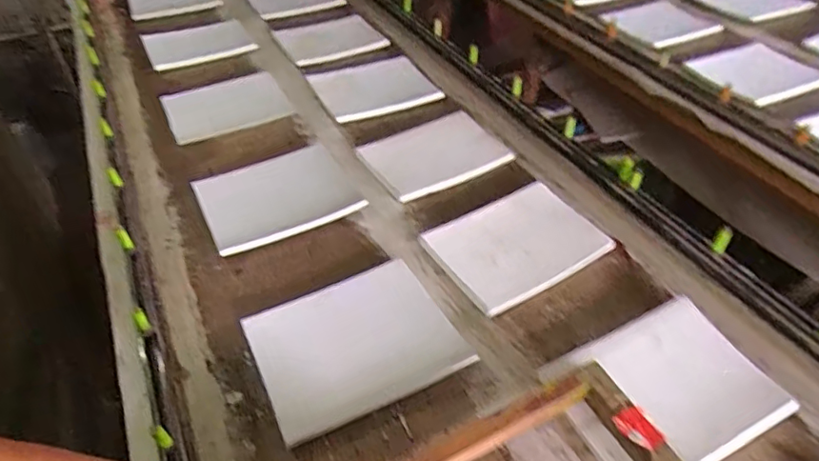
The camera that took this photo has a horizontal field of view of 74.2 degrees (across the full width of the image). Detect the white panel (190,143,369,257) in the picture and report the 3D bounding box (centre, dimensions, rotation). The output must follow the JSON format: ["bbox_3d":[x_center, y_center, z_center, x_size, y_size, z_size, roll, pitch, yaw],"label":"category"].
[{"bbox_3d":[-0.248,-0.067,1.018,0.265,0.028,0.222,-21,46,-19],"label":"white panel"}]

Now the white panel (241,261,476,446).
[{"bbox_3d":[-0.081,0.159,0.789,0.270,0.012,0.226,-19,46,-18],"label":"white panel"}]

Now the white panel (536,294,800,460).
[{"bbox_3d":[0.327,0.207,0.705,0.253,0.025,0.194,-19,46,-18],"label":"white panel"}]

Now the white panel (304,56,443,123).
[{"bbox_3d":[-0.091,-0.345,1.323,0.260,0.041,0.242,-20,46,-19],"label":"white panel"}]

